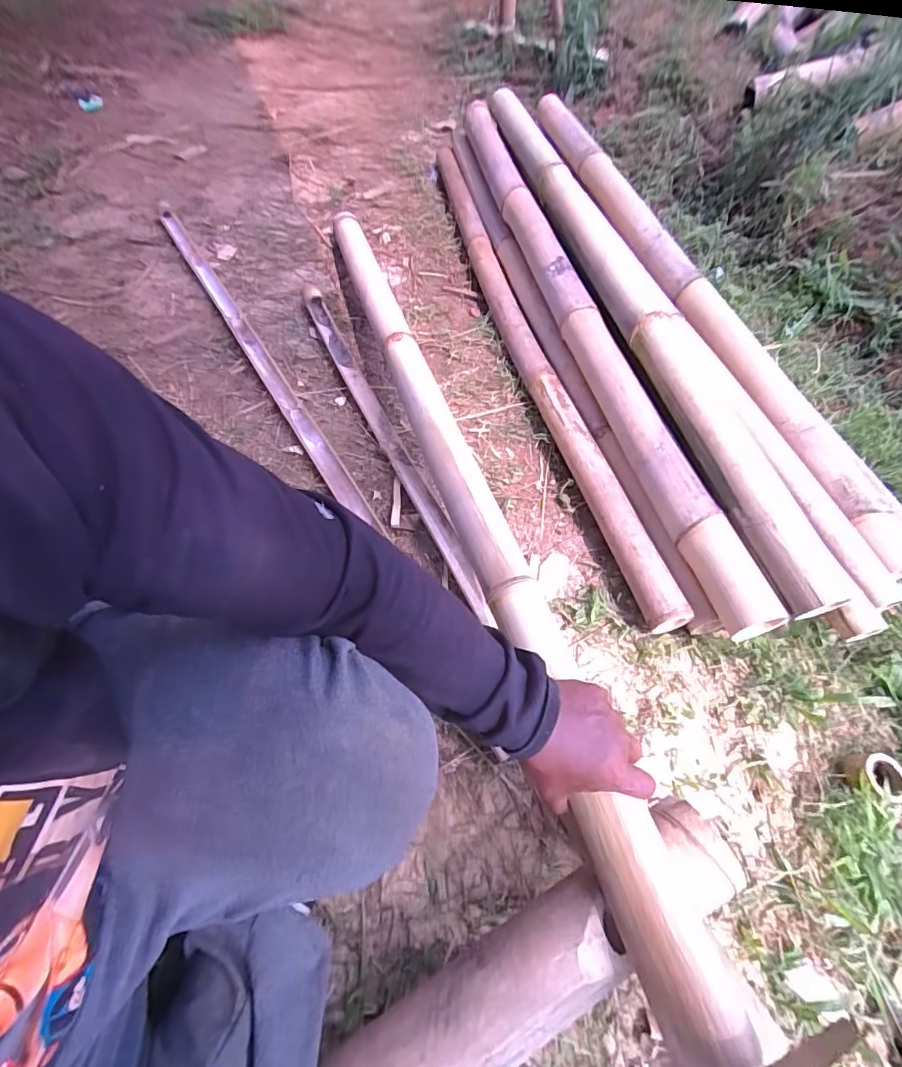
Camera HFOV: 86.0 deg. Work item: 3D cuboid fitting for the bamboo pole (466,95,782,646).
[{"bbox_3d":[0.227,-0.479,0.974,0.072,0.080,1.450,-11,57,-7],"label":"bamboo pole"}]

